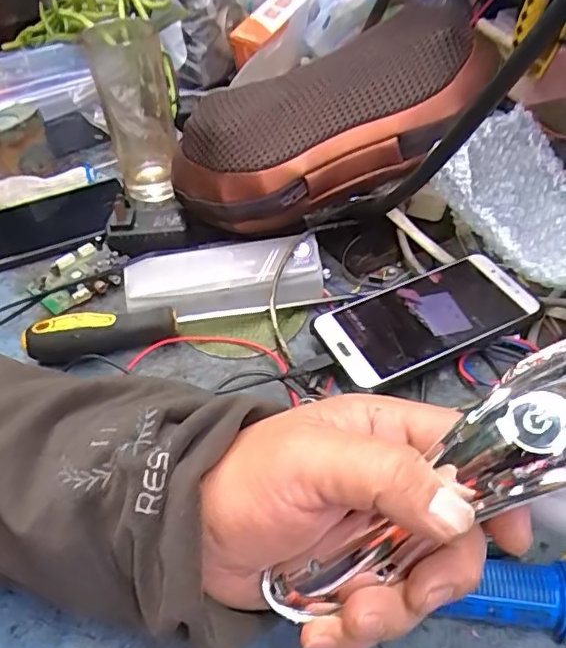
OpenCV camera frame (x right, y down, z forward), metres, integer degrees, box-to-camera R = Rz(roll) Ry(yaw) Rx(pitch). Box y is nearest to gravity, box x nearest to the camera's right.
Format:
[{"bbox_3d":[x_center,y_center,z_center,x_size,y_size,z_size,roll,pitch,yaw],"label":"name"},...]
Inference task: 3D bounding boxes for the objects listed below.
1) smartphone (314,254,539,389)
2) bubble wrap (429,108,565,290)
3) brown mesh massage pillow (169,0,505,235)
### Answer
[{"bbox_3d":[0.103,-0.007,0.418,0.147,0.010,0.076,-22,50,-12],"label":"smartphone"},{"bbox_3d":[0.190,-0.079,0.378,0.109,0.047,0.179,-31,52,-25],"label":"bubble wrap"},{"bbox_3d":[0.025,-0.153,0.452,0.275,0.097,0.114,-18,41,22],"label":"brown mesh massage pillow"}]

